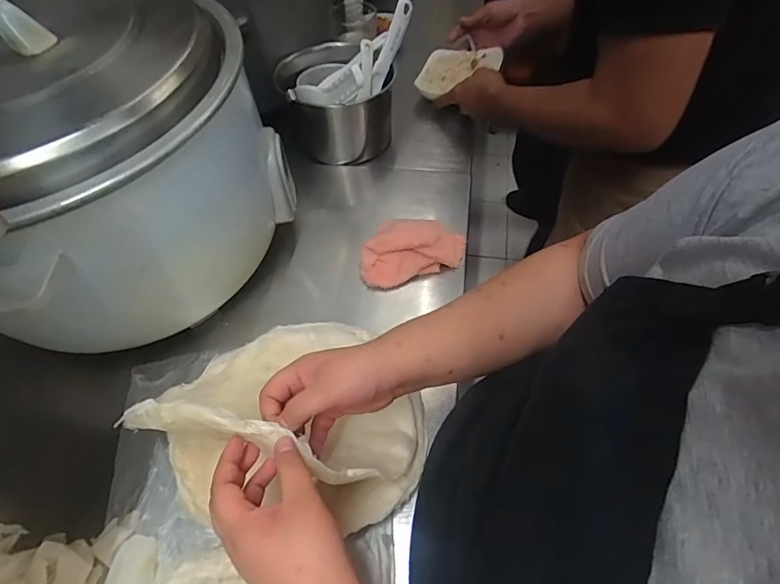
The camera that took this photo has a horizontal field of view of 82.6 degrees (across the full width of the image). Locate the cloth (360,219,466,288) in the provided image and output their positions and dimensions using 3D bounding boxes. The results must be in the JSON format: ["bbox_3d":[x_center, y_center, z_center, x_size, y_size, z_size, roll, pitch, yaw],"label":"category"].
[{"bbox_3d":[0.033,-0.064,0.619,0.141,0.041,0.100,0,55,3],"label":"cloth"}]

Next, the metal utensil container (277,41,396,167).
[{"bbox_3d":[-0.084,-0.313,0.752,0.173,0.128,0.166,5,56,6],"label":"metal utensil container"}]

